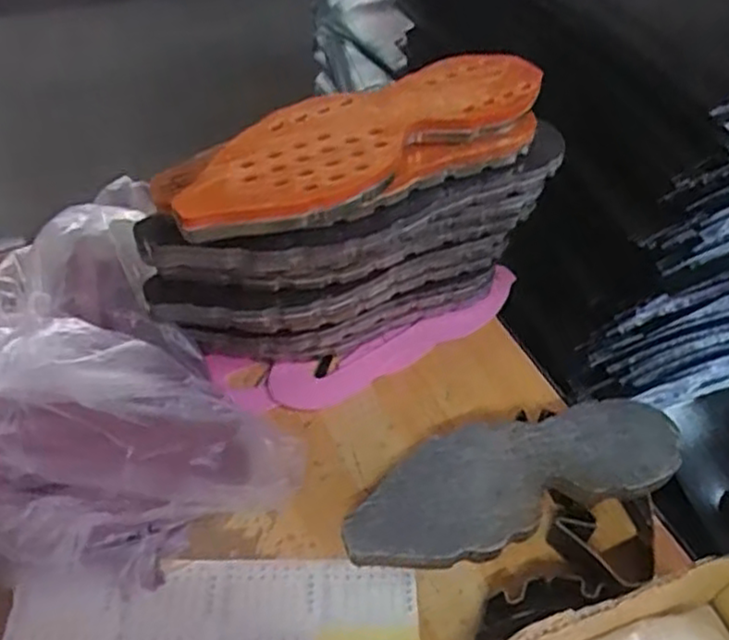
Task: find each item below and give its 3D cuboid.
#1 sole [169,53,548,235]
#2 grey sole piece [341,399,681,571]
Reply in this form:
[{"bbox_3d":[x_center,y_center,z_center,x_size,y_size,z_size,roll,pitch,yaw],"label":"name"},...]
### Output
[{"bbox_3d":[0.005,-0.142,0.532,0.318,0.016,0.102,-28,55,-25],"label":"sole"},{"bbox_3d":[0.107,0.114,0.524,0.254,0.019,0.090,-16,51,-17],"label":"grey sole piece"}]

